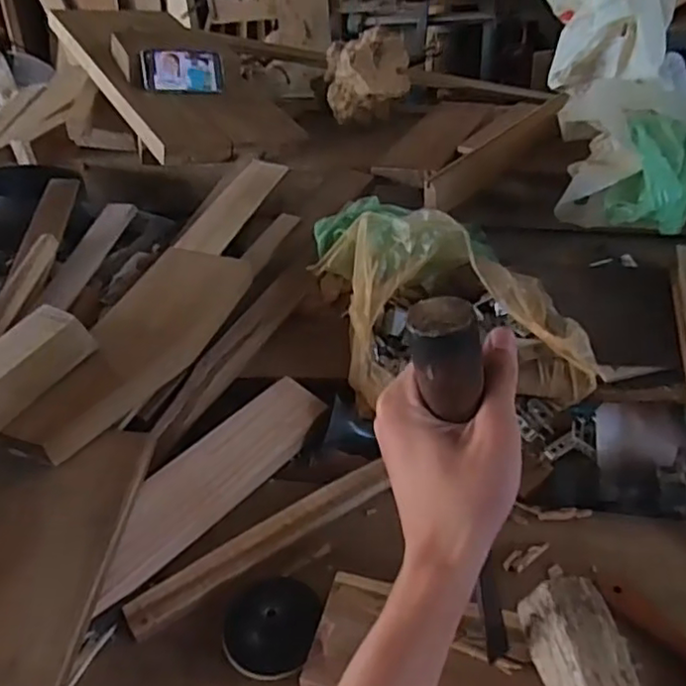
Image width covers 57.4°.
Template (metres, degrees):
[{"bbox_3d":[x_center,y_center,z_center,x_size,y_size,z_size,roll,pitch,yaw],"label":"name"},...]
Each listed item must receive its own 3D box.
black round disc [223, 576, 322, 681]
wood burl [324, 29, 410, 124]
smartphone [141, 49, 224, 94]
[{"bbox_3d":[-0.062,0.242,0.546,0.081,0.017,0.087,-4,39,3],"label":"black round disc"},{"bbox_3d":[0.044,-0.482,1.159,0.147,0.148,0.145,-5,39,1],"label":"wood burl"},{"bbox_3d":[-0.295,-0.502,1.156,0.144,0.080,0.013,-4,1,-20],"label":"smartphone"}]

